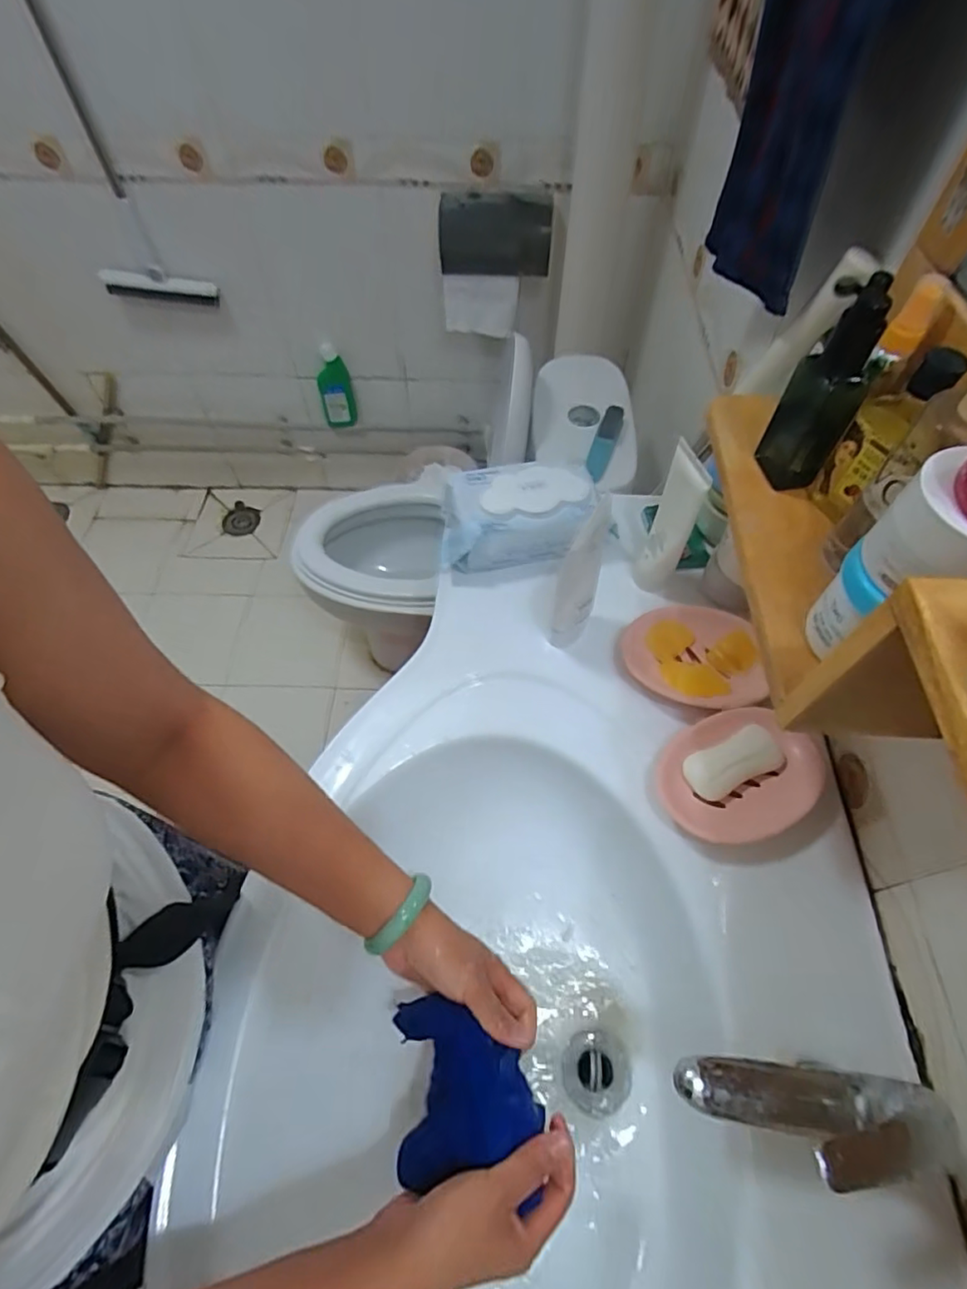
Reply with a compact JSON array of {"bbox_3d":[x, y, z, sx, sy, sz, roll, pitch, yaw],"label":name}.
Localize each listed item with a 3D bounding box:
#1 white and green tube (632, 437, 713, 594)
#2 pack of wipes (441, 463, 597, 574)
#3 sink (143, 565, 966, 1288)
[{"bbox_3d":[0.186,-0.118,0.586,0.040,0.162,0.034,24,62,14],"label":"white and green tube"},{"bbox_3d":[0.039,-0.147,0.682,0.177,0.075,0.113,-3,59,-2],"label":"pack of wipes"},{"bbox_3d":[0.050,0.354,0.473,0.479,0.173,0.924,2,59,2],"label":"sink"}]

